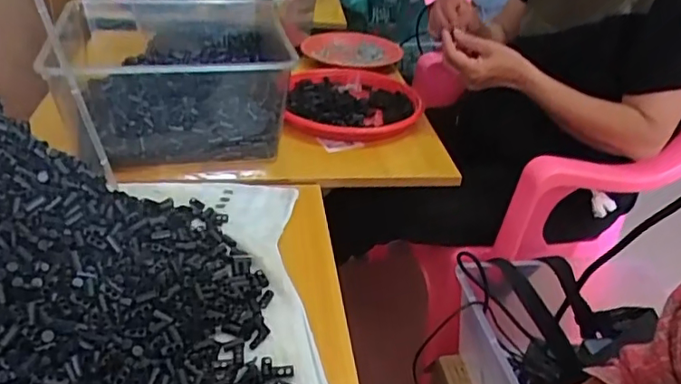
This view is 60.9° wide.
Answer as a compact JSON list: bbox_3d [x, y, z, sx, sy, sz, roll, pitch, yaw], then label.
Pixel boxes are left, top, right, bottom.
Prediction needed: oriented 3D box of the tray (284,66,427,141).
[{"bbox_3d":[0.022,-0.162,0.974,0.215,0.035,0.288,4,33,-4],"label":"tray"}]

